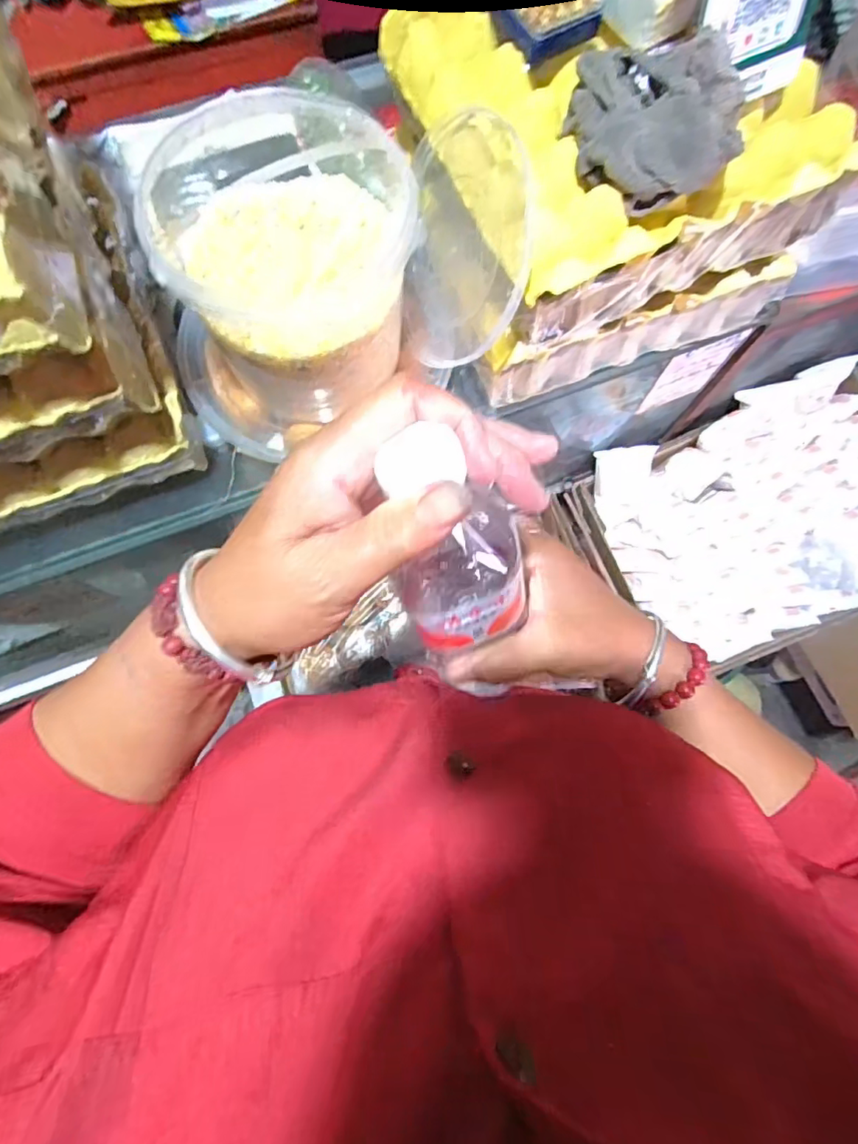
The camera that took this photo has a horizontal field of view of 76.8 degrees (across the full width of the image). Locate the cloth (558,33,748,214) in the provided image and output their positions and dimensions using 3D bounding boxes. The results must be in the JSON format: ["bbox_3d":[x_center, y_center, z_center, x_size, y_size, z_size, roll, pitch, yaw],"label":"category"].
[{"bbox_3d":[0.150,-0.307,0.365,0.117,0.057,0.095,21,76,4],"label":"cloth"}]

